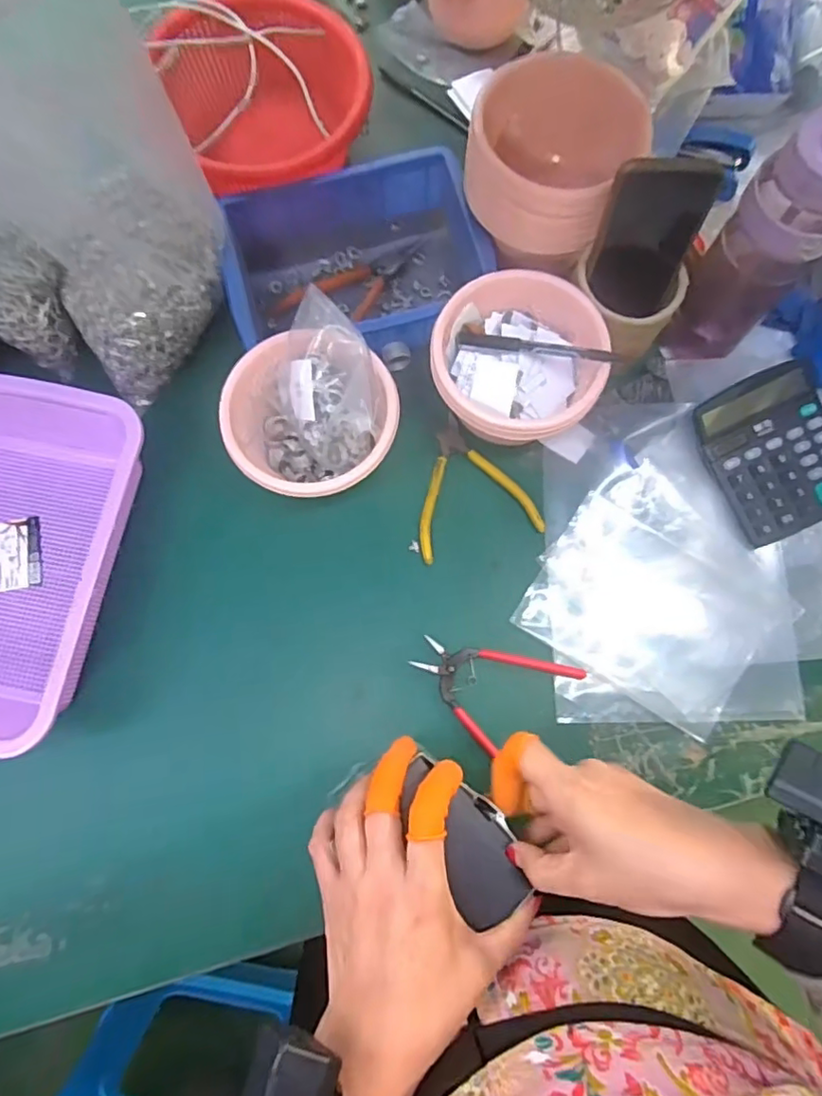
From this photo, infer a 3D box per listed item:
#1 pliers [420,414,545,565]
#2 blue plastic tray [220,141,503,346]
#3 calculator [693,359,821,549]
[{"bbox_3d":[0.050,-0.065,0.576,0.115,0.015,0.138,-17,79,-5],"label":"pliers"},{"bbox_3d":[-0.058,-0.284,0.600,0.251,0.079,0.184,-17,79,-4],"label":"blue plastic tray"},{"bbox_3d":[0.343,-0.089,0.546,0.126,0.039,0.145,-22,79,-5],"label":"calculator"}]

